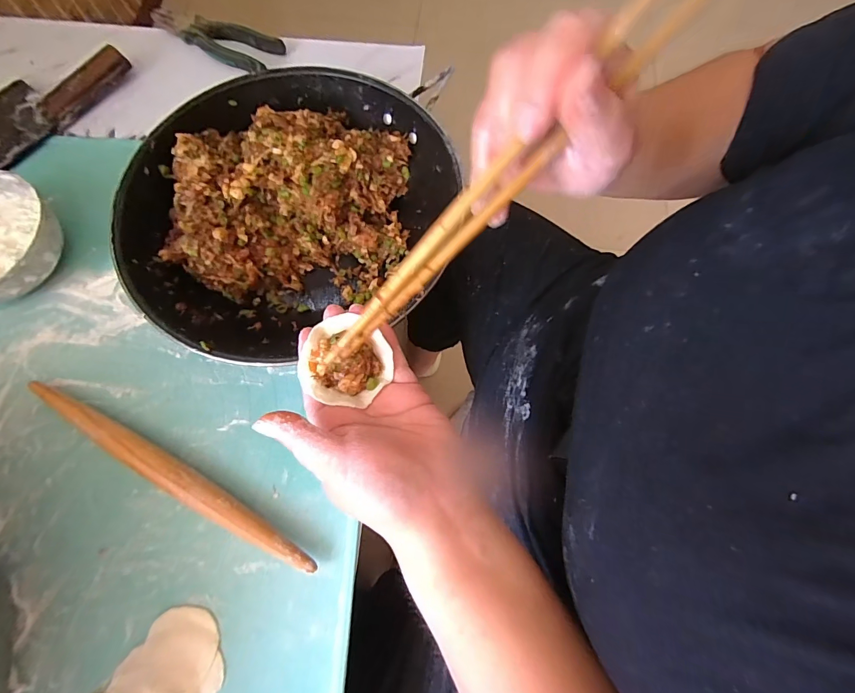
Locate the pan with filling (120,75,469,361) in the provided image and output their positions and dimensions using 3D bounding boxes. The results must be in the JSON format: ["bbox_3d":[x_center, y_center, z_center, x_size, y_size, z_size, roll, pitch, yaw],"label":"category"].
[{"bbox_3d":[-0.142,-0.137,0.403,0.262,0.092,0.303,39,77,11],"label":"pan with filling"}]

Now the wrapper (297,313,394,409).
[{"bbox_3d":[-0.049,0.008,0.243,0.051,0.012,0.053,10,73,3],"label":"wrapper"}]

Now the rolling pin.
[{"bbox_3d":[-0.237,0.115,0.361,0.314,0.028,0.023,29,75,8],"label":"rolling pin"}]

